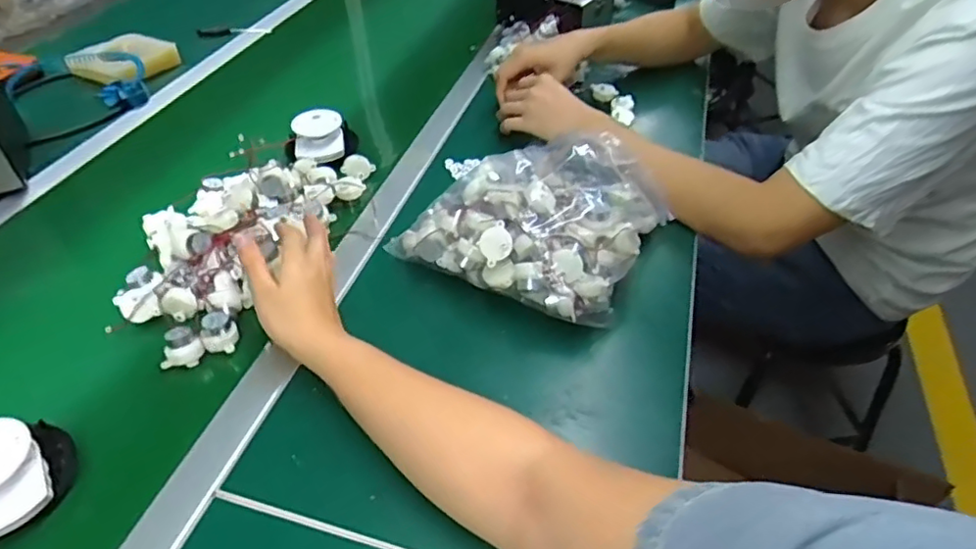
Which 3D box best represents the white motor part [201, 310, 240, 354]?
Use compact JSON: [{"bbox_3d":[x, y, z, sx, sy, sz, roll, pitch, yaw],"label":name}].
[{"bbox_3d":[-0.251,0.053,0.567,0.030,0.026,0.029,3,45,3],"label":"white motor part"}]

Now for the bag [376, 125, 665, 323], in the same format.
[{"bbox_3d":[0.055,-0.075,0.646,0.230,0.088,0.221,24,50,22],"label":"bag"}]

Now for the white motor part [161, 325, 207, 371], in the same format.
[{"bbox_3d":[-0.281,0.067,0.554,0.037,0.029,0.025,-16,47,-16],"label":"white motor part"}]

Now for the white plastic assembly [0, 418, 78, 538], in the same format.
[{"bbox_3d":[-0.362,0.152,0.452,0.075,0.054,0.090,22,49,21],"label":"white plastic assembly"}]

